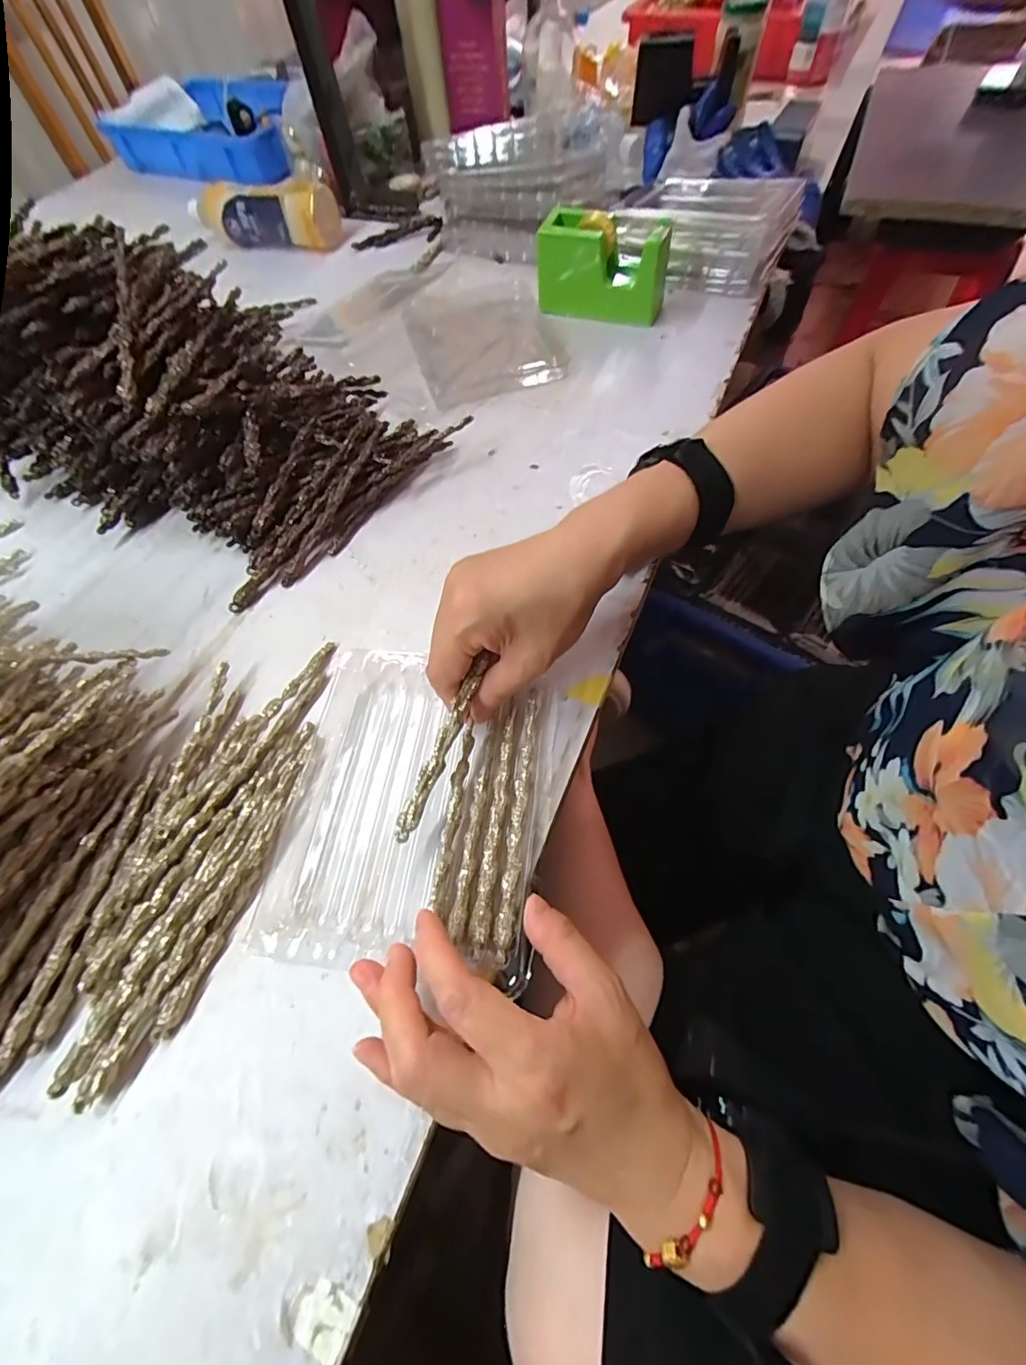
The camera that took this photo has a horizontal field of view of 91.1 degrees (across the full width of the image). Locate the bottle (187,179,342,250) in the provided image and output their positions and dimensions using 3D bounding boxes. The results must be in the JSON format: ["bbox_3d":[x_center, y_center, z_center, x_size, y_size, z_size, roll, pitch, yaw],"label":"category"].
[{"bbox_3d":[-0.339,-0.644,0.688,0.206,0.060,0.069,16,63,13],"label":"bottle"}]

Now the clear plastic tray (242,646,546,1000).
[{"bbox_3d":[-0.060,0.068,0.297,0.149,0.031,0.174,5,62,6],"label":"clear plastic tray"}]

